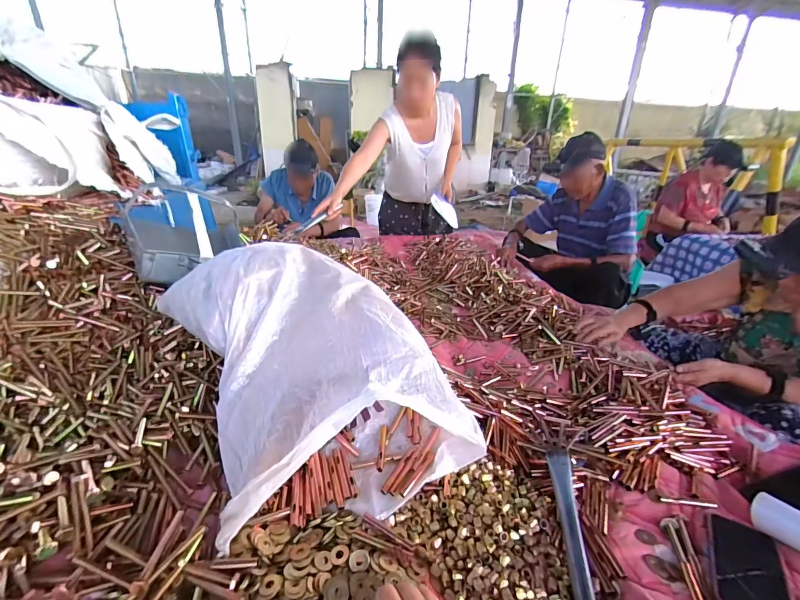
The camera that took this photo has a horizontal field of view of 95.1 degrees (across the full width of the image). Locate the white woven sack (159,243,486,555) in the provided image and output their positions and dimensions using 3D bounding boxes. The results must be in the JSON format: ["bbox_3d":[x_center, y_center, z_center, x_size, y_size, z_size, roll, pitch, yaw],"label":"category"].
[{"bbox_3d":[-0.179,0.103,0.678,0.398,0.242,0.576,-9,28,-27],"label":"white woven sack"}]

